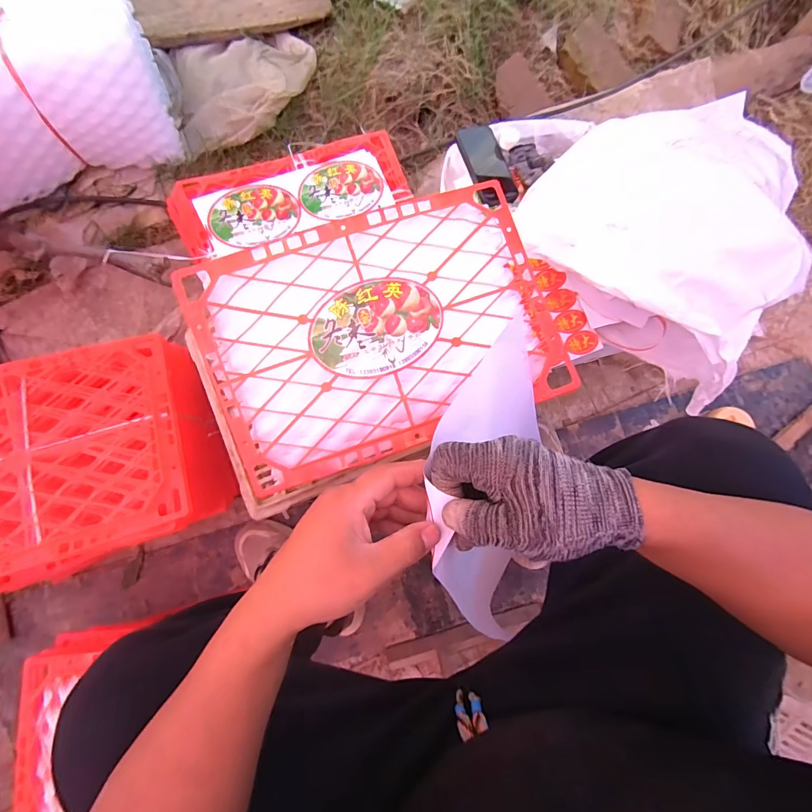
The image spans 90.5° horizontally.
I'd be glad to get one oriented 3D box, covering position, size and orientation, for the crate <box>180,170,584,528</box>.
[{"bbox_3d":[-0.038,-0.079,0.501,0.430,0.084,0.288,-20,79,-4],"label":"crate"}]

